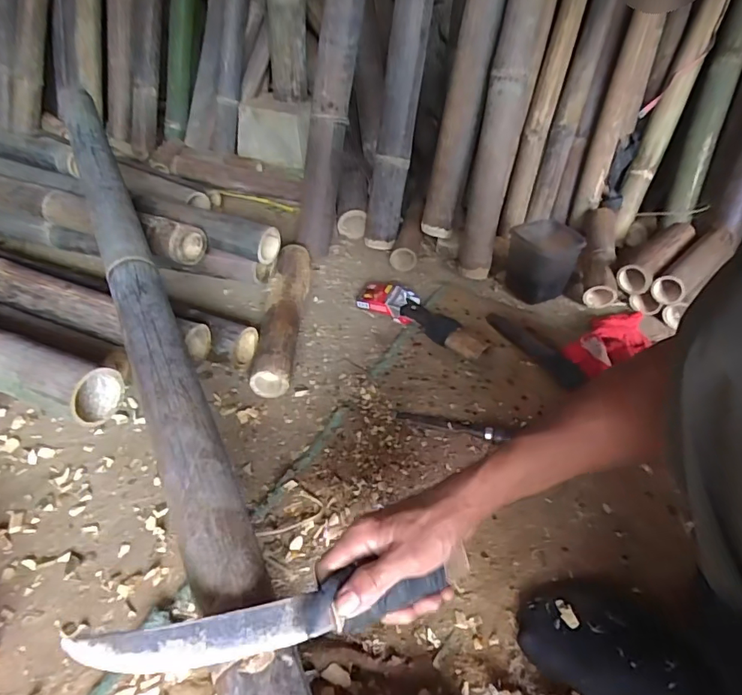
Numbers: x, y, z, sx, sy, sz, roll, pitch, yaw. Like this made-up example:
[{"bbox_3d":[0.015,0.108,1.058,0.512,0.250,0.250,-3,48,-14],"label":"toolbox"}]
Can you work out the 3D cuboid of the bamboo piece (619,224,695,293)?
[{"bbox_3d":[0.570,-0.182,0.950,0.050,0.052,0.271,34,48,31],"label":"bamboo piece"}]

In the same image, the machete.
[{"bbox_3d":[-0.074,0.208,0.365,0.269,0.027,0.031,-3,41,-16],"label":"machete"}]

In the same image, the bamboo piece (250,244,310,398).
[{"bbox_3d":[-0.146,-0.064,0.823,0.065,0.071,0.352,2,41,0],"label":"bamboo piece"}]

